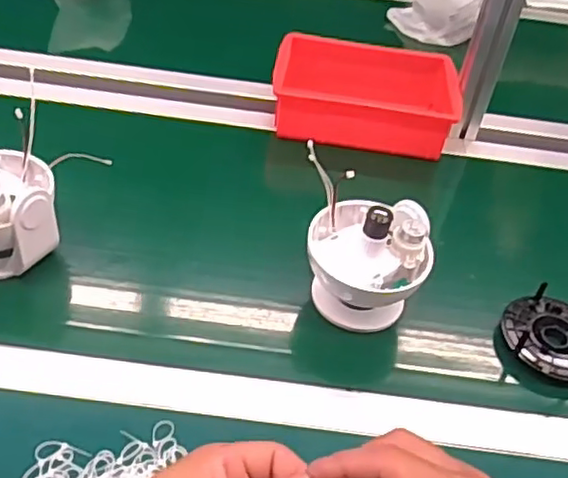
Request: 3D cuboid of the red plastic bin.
[{"bbox_3d":[0.106,-0.197,0.880,0.244,0.077,0.173,10,39,-5],"label":"red plastic bin"}]

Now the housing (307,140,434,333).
[{"bbox_3d":[0.074,0.020,0.624,0.135,0.120,0.114,13,40,1],"label":"housing"}]

